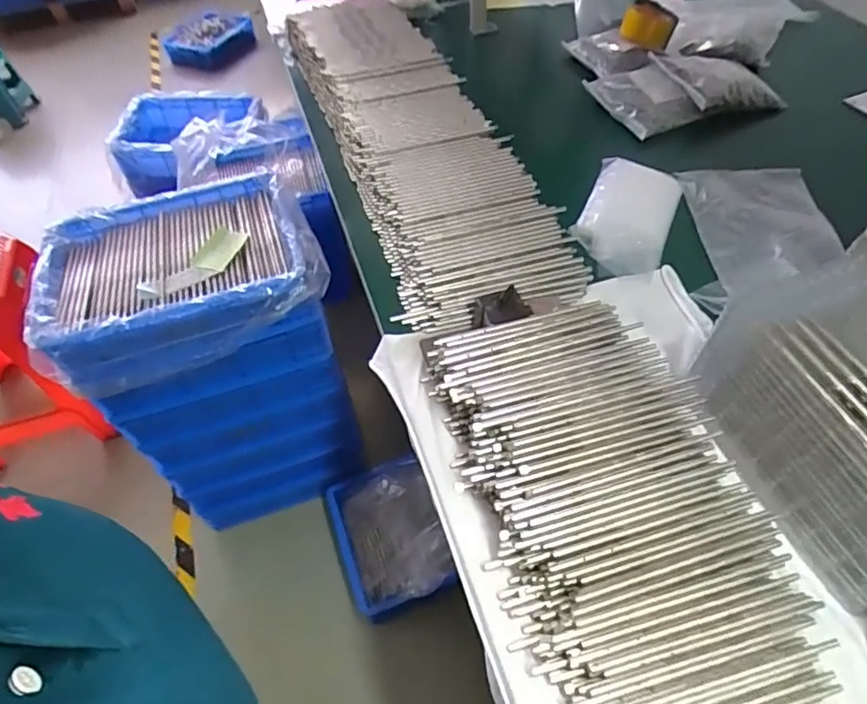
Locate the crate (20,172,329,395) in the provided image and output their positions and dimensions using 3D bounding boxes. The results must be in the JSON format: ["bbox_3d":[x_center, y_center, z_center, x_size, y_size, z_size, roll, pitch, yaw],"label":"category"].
[{"bbox_3d":[-0.423,-0.133,0.984,0.441,0.114,0.334,-15,52,-7],"label":"crate"}]

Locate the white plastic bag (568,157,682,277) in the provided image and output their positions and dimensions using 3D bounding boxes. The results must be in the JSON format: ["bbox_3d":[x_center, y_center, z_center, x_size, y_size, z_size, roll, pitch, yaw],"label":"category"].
[{"bbox_3d":[0.296,-0.212,0.868,0.136,0.046,0.222,20,56,20],"label":"white plastic bag"}]

